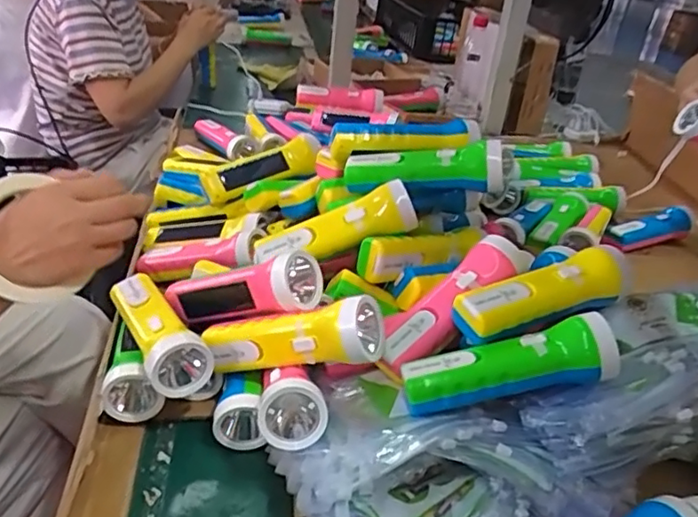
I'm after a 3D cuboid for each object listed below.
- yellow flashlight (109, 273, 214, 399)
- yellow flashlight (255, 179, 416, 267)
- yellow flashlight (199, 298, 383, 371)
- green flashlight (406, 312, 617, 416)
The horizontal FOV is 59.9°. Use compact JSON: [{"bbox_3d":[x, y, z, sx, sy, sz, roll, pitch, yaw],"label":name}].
[{"bbox_3d":[-0.180,0.065,0.569,0.055,0.055,0.169,-14,36,-31],"label":"yellow flashlight"},{"bbox_3d":[-0.015,-0.029,0.623,0.166,0.042,0.052,-18,30,10],"label":"yellow flashlight"},{"bbox_3d":[-0.052,0.065,0.526,0.169,0.055,0.047,-10,24,23],"label":"yellow flashlight"},{"bbox_3d":[0.126,0.086,0.478,0.169,0.044,0.050,-13,33,-1],"label":"green flashlight"}]

